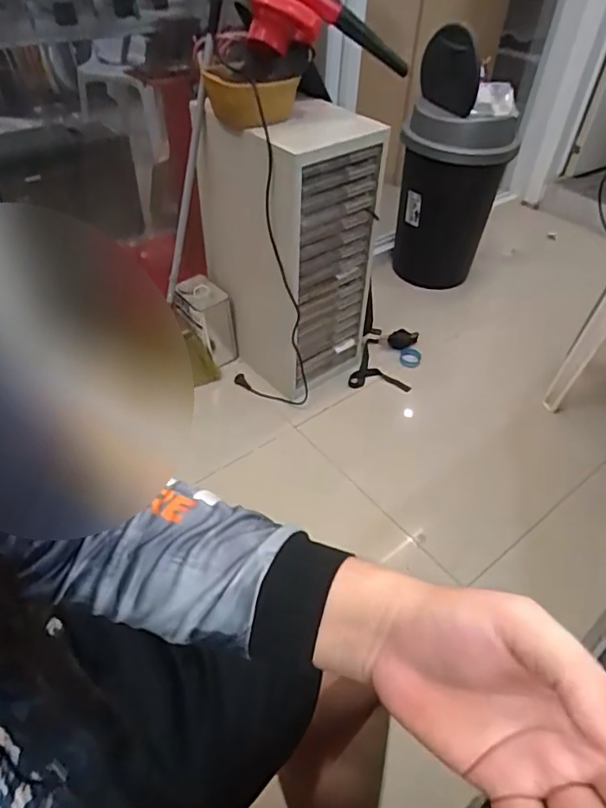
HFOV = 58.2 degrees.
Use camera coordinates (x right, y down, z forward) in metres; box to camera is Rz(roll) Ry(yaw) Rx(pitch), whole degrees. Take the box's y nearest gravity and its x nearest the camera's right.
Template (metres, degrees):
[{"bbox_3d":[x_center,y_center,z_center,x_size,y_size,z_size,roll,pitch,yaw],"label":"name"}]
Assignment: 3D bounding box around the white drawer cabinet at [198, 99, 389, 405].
[{"bbox_3d":[-0.035,-0.425,1.493,0.326,0.662,0.397,-27,52,-28],"label":"white drawer cabinet"}]

